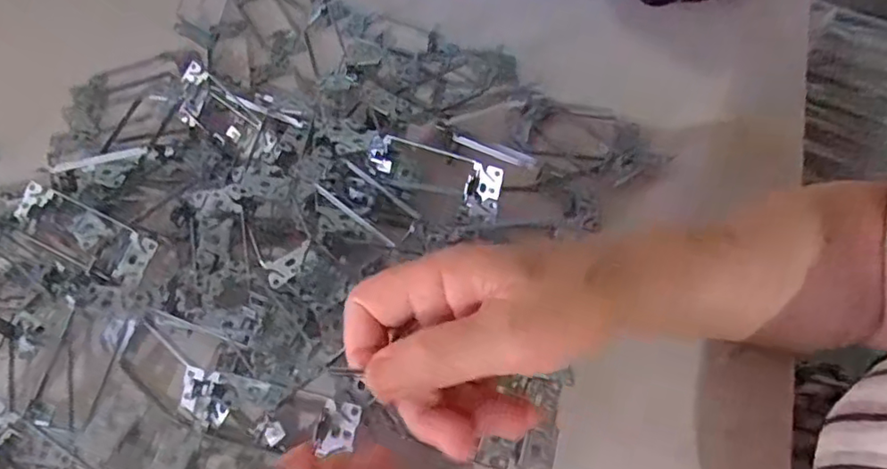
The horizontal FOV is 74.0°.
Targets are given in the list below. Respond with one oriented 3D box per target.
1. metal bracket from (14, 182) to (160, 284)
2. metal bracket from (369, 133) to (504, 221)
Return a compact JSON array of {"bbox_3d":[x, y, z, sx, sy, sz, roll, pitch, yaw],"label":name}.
[{"bbox_3d":[-0.241,-0.002,0.389,0.103,0.013,0.034,23,60,12],"label":"metal bracket"},{"bbox_3d":[-0.007,-0.043,0.409,0.098,0.034,0.015,19,15,14],"label":"metal bracket"}]

